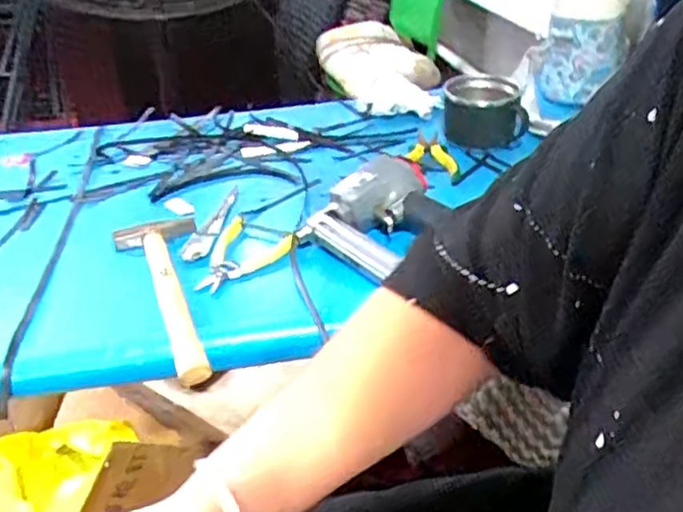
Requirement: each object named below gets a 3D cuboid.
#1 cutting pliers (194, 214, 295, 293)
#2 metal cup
[{"bbox_3d":[-0.097,-0.008,0.704,0.089,0.016,0.144,-1,32,5],"label":"cutting pliers"},{"bbox_3d":[0.203,-0.209,0.909,0.110,0.069,0.122,0,32,5],"label":"metal cup"}]

